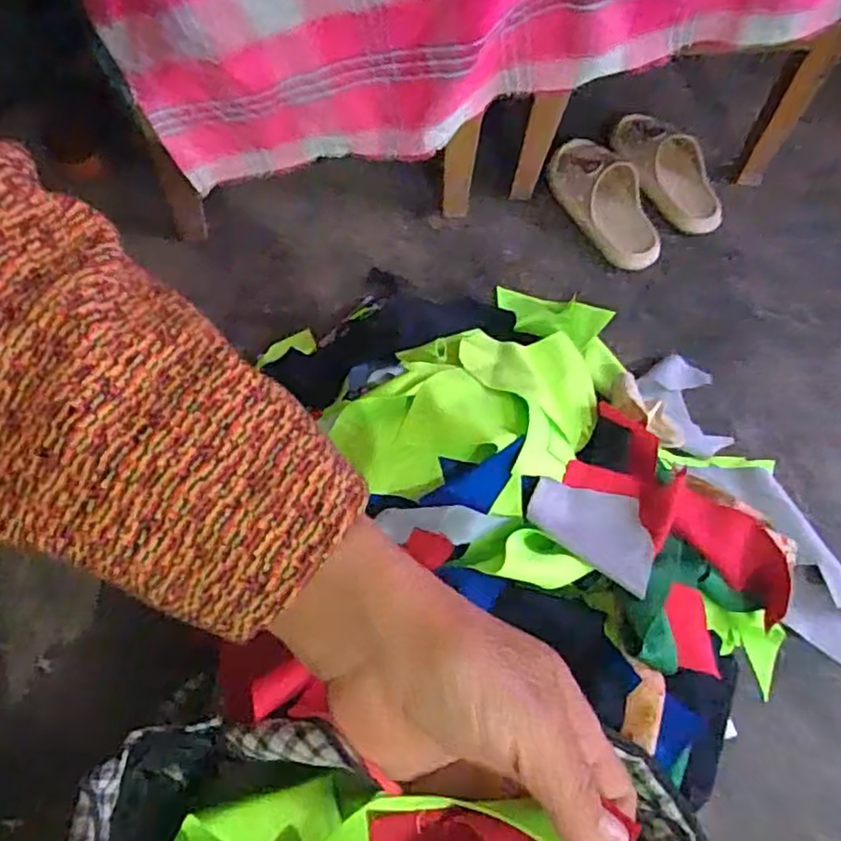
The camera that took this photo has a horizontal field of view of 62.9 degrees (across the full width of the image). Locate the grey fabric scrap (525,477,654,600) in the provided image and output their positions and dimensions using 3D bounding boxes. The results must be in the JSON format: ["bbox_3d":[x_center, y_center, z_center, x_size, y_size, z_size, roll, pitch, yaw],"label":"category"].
[{"bbox_3d":[0.160,0.096,0.641,0.118,0.016,0.100,24,44,7],"label":"grey fabric scrap"}]

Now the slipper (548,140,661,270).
[{"bbox_3d":[0.250,-0.306,0.945,0.093,0.062,0.219,-26,66,-16],"label":"slipper"}]

